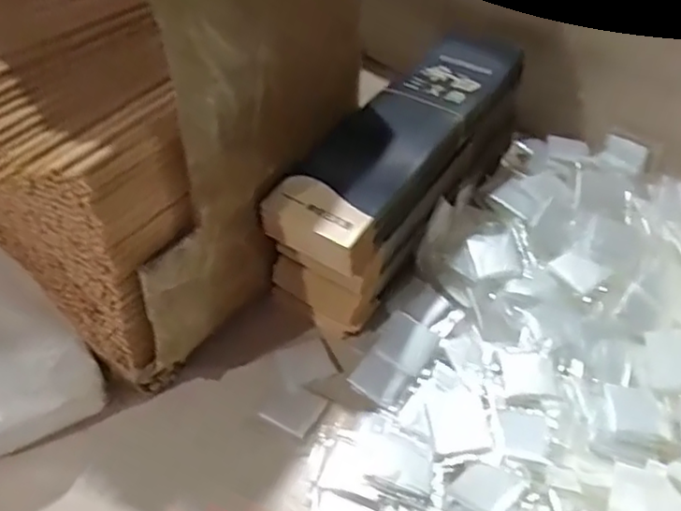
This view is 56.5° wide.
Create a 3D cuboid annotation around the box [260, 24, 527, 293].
[{"bbox_3d":[0.051,-0.093,0.510,0.081,0.045,0.283,26,53,25],"label":"box"}]

